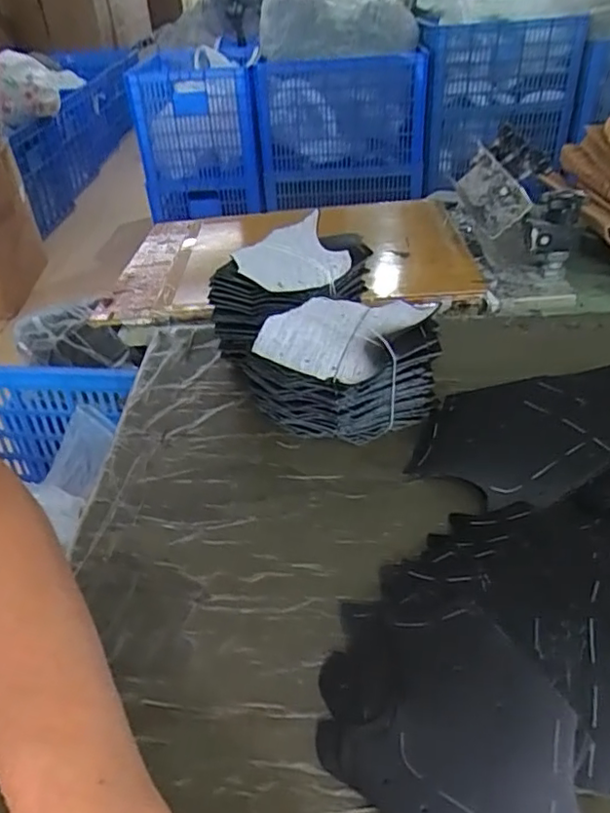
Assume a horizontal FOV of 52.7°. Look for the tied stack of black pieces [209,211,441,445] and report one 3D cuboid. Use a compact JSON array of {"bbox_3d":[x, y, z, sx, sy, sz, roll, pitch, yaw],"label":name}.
[{"bbox_3d":[0.008,-0.068,0.566,0.155,0.110,0.221,-16,39,-16],"label":"tied stack of black pieces"}]

